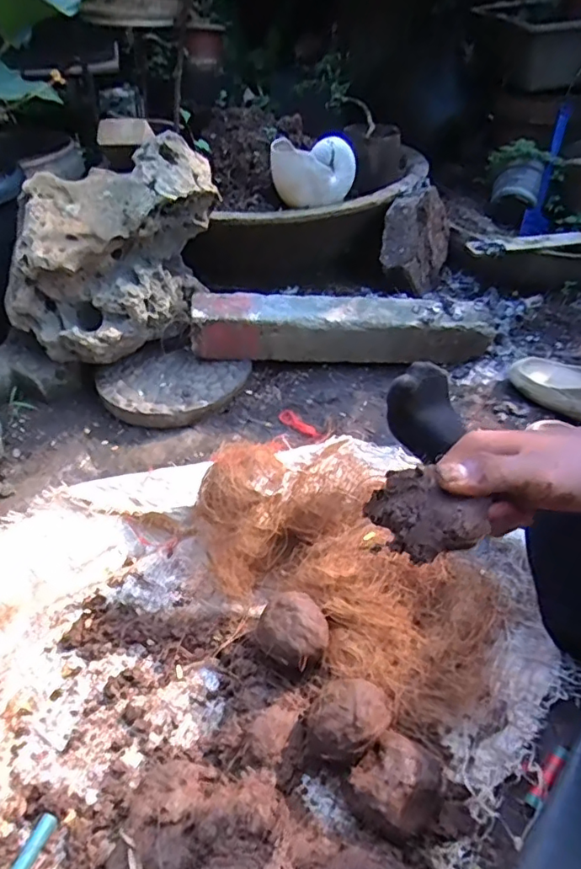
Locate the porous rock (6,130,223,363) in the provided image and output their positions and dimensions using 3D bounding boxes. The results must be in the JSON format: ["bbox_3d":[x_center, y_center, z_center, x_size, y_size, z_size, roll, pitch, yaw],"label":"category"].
[{"bbox_3d":[-0.273,-0.291,0.864,0.206,0.224,0.312,25,47,27],"label":"porous rock"}]

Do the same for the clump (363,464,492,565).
[{"bbox_3d":[0.075,0.045,0.319,0.066,0.035,0.040,27,49,27],"label":"clump"}]

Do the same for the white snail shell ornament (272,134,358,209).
[{"bbox_3d":[0.036,-0.468,0.994,0.098,0.094,0.140,29,50,31],"label":"white snail shell ornament"}]

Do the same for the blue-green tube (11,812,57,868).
[{"bbox_3d":[-0.216,0.347,0.457,0.015,0.009,0.064,16,45,17],"label":"blue-green tube"}]

